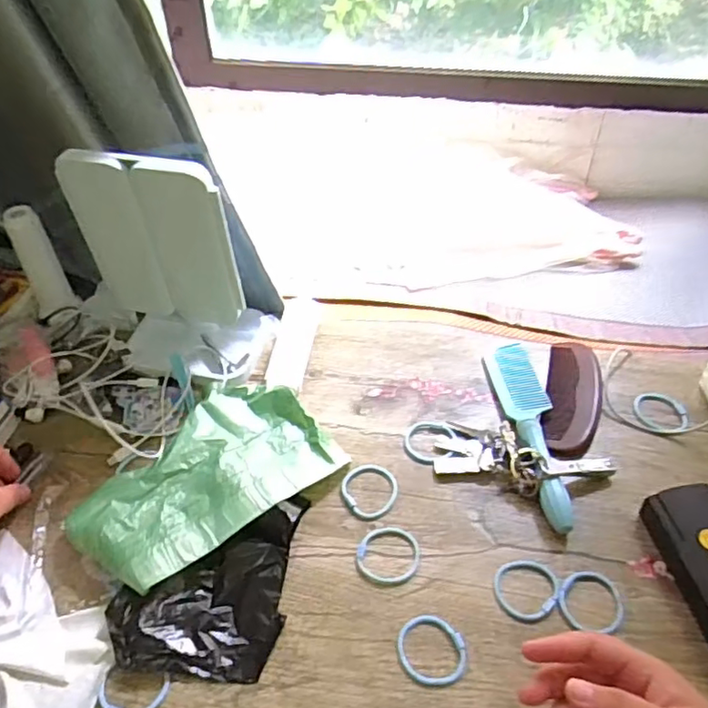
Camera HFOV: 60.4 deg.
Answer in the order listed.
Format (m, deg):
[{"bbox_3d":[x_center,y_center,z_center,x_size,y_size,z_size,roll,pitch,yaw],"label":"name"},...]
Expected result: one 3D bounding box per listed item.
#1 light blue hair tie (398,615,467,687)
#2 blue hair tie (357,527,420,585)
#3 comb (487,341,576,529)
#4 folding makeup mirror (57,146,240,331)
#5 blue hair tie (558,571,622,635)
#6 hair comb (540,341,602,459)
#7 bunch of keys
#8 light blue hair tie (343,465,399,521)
[{"bbox_3d":[0.055,0.210,0.430,0.048,0.005,0.044,-1,44,1],"label":"light blue hair tie"},{"bbox_3d":[0.028,0.161,0.486,0.050,0.004,0.047,-1,44,1],"label":"blue hair tie"},{"bbox_3d":[0.167,0.060,0.566,0.047,0.023,0.224,-3,44,-2],"label":"comb"},{"bbox_3d":[-0.176,-0.095,0.544,0.143,0.171,0.018,9,45,10],"label":"folding makeup mirror"},{"bbox_3d":[0.178,0.187,0.457,0.046,0.007,0.047,-1,44,1],"label":"blue hair tie"},{"bbox_3d":[0.217,0.037,0.603,0.050,0.012,0.152,14,46,15],"label":"hair comb"},{"bbox_3d":[0.149,0.090,0.540,0.149,0.026,0.067,13,46,14],"label":"bunch of keys"},{"bbox_3d":[0.012,0.118,0.527,0.049,0.004,0.051,-1,44,1],"label":"light blue hair tie"}]

